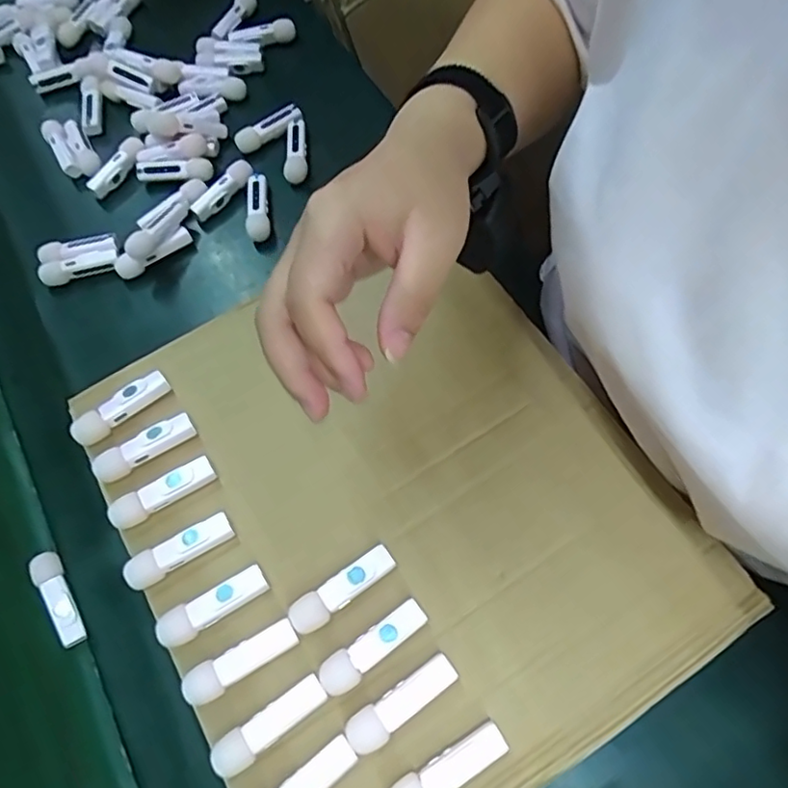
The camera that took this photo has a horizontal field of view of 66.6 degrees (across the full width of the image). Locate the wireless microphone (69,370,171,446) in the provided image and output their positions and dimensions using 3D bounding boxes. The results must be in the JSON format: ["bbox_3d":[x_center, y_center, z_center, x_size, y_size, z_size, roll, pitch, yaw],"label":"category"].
[{"bbox_3d":[-0.180,0.009,0.394,0.065,0.013,0.017,-39,69,-9],"label":"wireless microphone"}]

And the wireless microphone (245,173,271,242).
[{"bbox_3d":[-0.117,-0.160,0.513,0.019,0.019,0.060,-9,68,4],"label":"wireless microphone"}]

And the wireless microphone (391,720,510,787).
[{"bbox_3d":[0.027,0.191,0.305,0.065,0.013,0.017,-33,68,-6],"label":"wireless microphone"}]

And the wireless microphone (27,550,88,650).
[{"bbox_3d":[-0.224,0.136,0.401,0.019,0.011,0.063,-34,68,-7],"label":"wireless microphone"}]

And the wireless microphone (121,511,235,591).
[{"bbox_3d":[-0.127,0.093,0.355,0.064,0.017,0.017,-30,68,-5],"label":"wireless microphone"}]

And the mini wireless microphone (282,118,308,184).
[{"bbox_3d":[-0.087,-0.217,0.532,0.020,0.017,0.064,-3,68,6],"label":"mini wireless microphone"}]

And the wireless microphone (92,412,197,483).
[{"bbox_3d":[-0.158,0.033,0.381,0.063,0.013,0.017,-32,68,-6],"label":"wireless microphone"}]

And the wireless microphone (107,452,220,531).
[{"bbox_3d":[-0.142,0.061,0.370,0.064,0.016,0.016,-34,68,-7],"label":"wireless microphone"}]

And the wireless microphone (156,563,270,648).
[{"bbox_3d":[-0.102,0.121,0.342,0.062,0.016,0.018,-34,68,-7],"label":"wireless microphone"}]

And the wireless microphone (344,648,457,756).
[{"bbox_3d":[0.005,0.164,0.318,0.064,0.011,0.018,-34,68,-7],"label":"wireless microphone"}]

